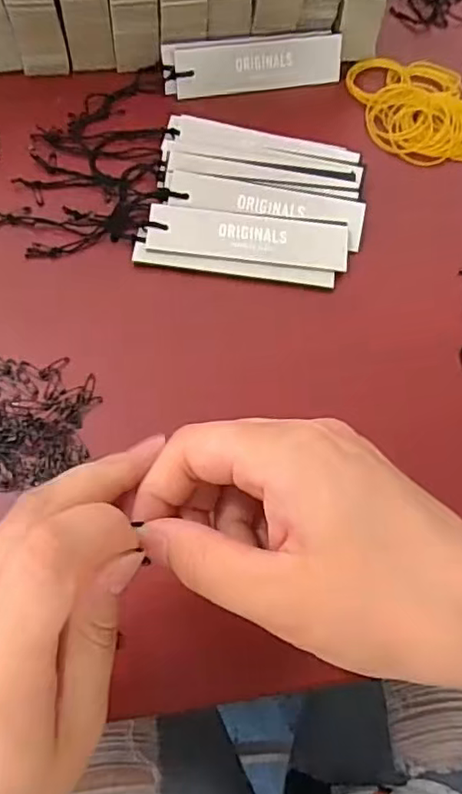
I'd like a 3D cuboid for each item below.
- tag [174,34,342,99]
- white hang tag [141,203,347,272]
[{"bbox_3d":[0.021,-0.244,0.440,0.125,0.032,0.004,-11,34,-11],"label":"tag"},{"bbox_3d":[0.011,-0.101,0.377,0.124,0.004,0.035,6,71,-2],"label":"white hang tag"}]

